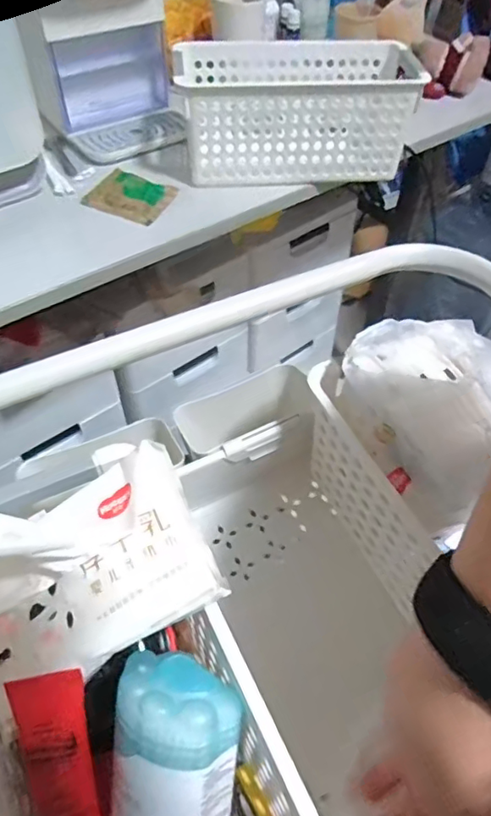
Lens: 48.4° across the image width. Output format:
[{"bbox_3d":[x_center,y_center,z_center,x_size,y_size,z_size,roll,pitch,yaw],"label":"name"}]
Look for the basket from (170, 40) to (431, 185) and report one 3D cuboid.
[{"bbox_3d":[0.058,-0.351,0.656,0.266,0.112,0.120,-4,50,-4],"label":"basket"}]

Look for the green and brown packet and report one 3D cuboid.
[{"bbox_3d":[-0.134,-0.251,0.642,0.092,0.015,0.074,18,60,12],"label":"green and brown packet"}]

